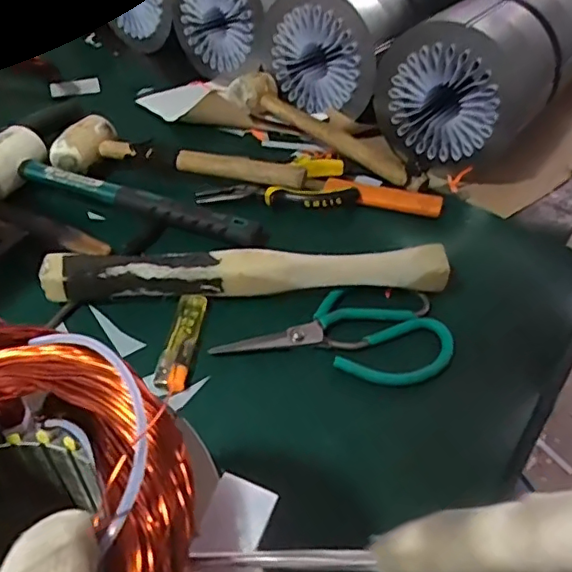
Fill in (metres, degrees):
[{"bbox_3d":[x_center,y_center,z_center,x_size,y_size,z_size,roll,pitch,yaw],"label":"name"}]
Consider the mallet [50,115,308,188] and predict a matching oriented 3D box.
[{"bbox_3d":[-0.107,-0.132,0.584,0.255,0.042,0.078,6,46,0],"label":"mallet"}]

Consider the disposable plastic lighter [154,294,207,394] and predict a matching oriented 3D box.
[{"bbox_3d":[-0.080,0.041,0.432,0.022,0.011,0.088,6,46,1],"label":"disposable plastic lighter"}]

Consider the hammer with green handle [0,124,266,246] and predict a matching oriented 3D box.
[{"bbox_3d":[-0.158,-0.097,0.543,0.288,0.046,0.072,12,47,6],"label":"hammer with green handle"}]

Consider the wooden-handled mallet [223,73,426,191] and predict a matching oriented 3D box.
[{"bbox_3d":[0.050,-0.176,0.636,0.258,0.043,0.061,30,51,21],"label":"wooden-handled mallet"}]

